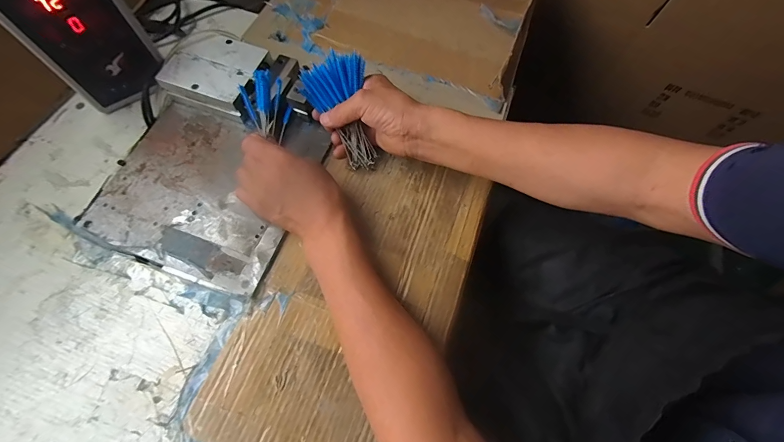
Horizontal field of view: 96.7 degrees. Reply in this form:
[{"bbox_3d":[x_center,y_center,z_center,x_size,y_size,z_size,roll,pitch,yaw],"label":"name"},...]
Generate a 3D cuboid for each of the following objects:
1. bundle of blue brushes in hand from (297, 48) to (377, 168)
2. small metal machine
[{"bbox_3d":[-0.054,-0.127,0.420,0.073,0.040,0.132,-29,113,-12],"label":"bundle of blue brushes in hand"},{"bbox_3d":[-0.193,-0.182,0.467,0.193,0.049,0.107,17,68,6],"label":"small metal machine"}]

